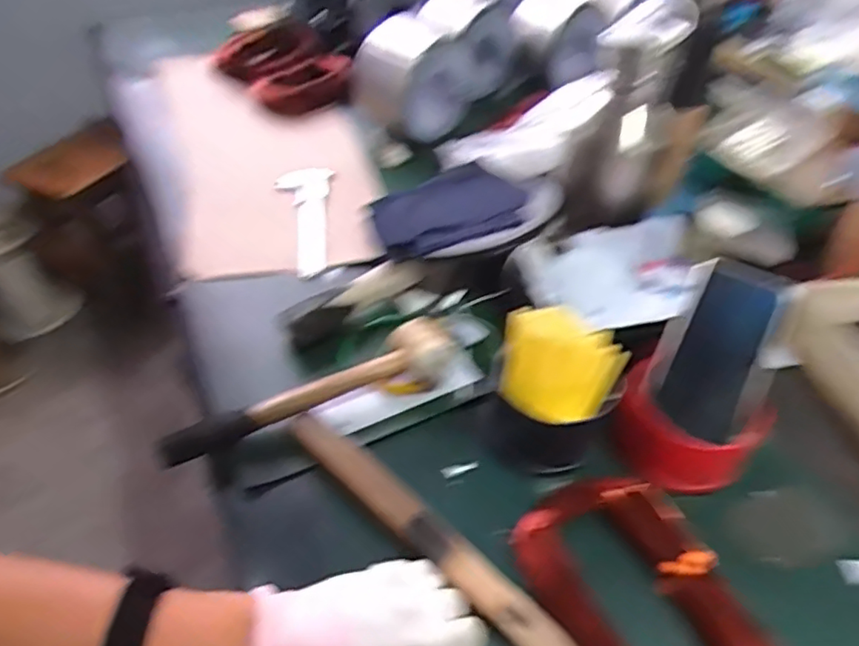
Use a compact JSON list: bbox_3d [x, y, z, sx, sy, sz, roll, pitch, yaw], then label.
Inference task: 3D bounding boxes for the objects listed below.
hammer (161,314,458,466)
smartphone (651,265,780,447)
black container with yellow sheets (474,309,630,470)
[{"bbox_3d":[-0.097,0.065,0.511,0.257,0.048,0.063,-22,49,-22],"label":"hammer"},{"bbox_3d":[0.243,0.027,0.497,0.060,0.005,0.137,26,84,6],"label":"smartphone"},{"bbox_3d":[0.104,0.056,0.498,0.104,0.088,0.102,18,47,16],"label":"black container with yellow sheets"}]

